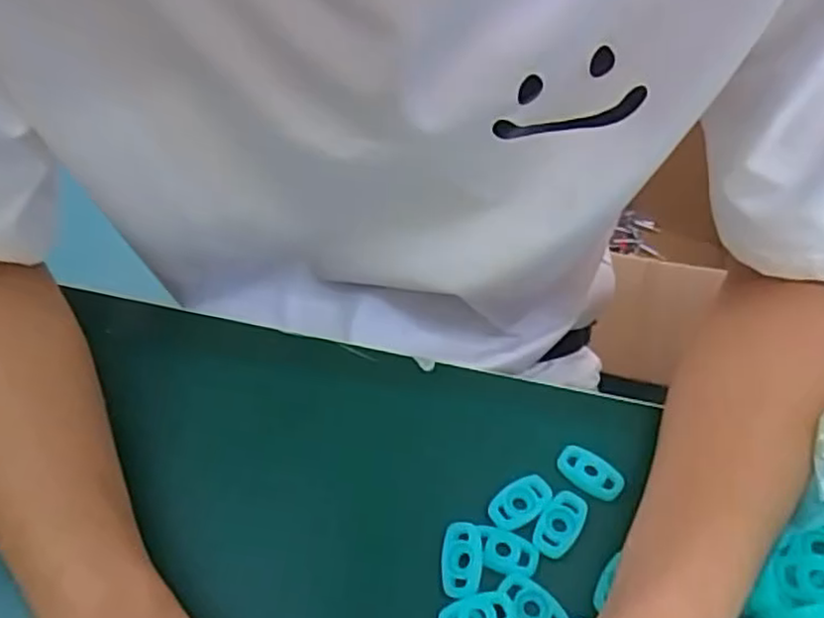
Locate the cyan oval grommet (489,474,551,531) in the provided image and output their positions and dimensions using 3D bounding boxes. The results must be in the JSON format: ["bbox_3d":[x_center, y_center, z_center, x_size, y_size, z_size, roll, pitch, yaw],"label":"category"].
[{"bbox_3d":[0.051,0.092,0.323,0.033,0.004,0.019,-32,56,-23],"label":"cyan oval grommet"}]

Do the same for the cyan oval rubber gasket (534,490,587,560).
[{"bbox_3d":[0.069,0.100,0.318,0.018,0.004,0.032,27,55,22],"label":"cyan oval rubber gasket"}]

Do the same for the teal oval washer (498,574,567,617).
[{"bbox_3d":[0.052,0.128,0.294,0.018,0.004,0.032,-36,58,-26],"label":"teal oval washer"}]

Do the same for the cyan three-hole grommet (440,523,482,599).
[{"bbox_3d":[0.022,0.112,0.304,0.017,0.009,0.033,4,50,4],"label":"cyan three-hole grommet"}]

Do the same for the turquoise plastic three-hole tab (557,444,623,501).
[{"bbox_3d":[0.088,0.081,0.336,0.032,0.004,0.020,27,55,22],"label":"turquoise plastic three-hole tab"}]

